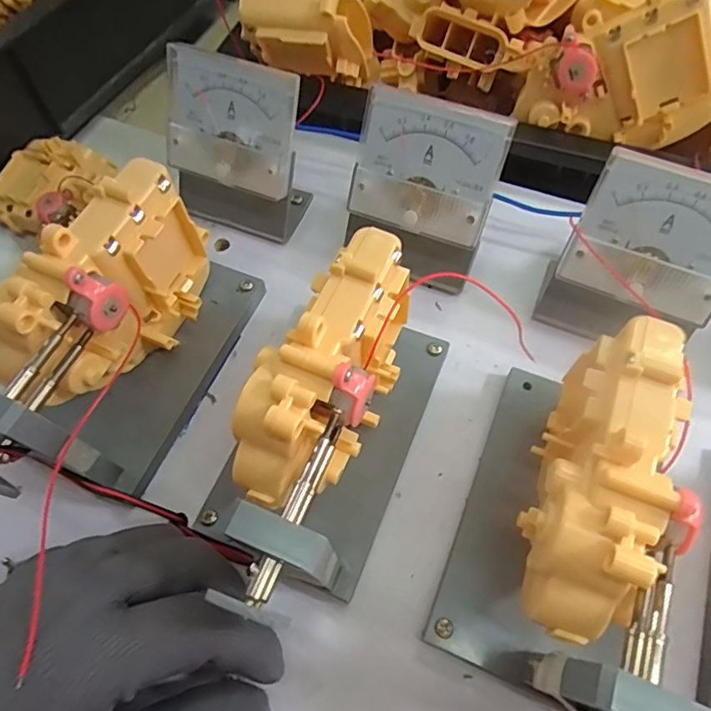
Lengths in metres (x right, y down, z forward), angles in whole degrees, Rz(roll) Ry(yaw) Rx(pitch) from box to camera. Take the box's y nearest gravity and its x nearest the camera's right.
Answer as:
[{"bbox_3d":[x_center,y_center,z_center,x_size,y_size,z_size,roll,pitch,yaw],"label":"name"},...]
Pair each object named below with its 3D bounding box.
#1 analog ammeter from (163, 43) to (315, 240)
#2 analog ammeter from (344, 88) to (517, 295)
[{"bbox_3d":[-0.060,-0.100,0.267,0.066,0.080,0.039,13,64,9],"label":"analog ammeter"},{"bbox_3d":[0.031,-0.072,0.250,0.063,0.075,0.046,21,66,13],"label":"analog ammeter"}]

